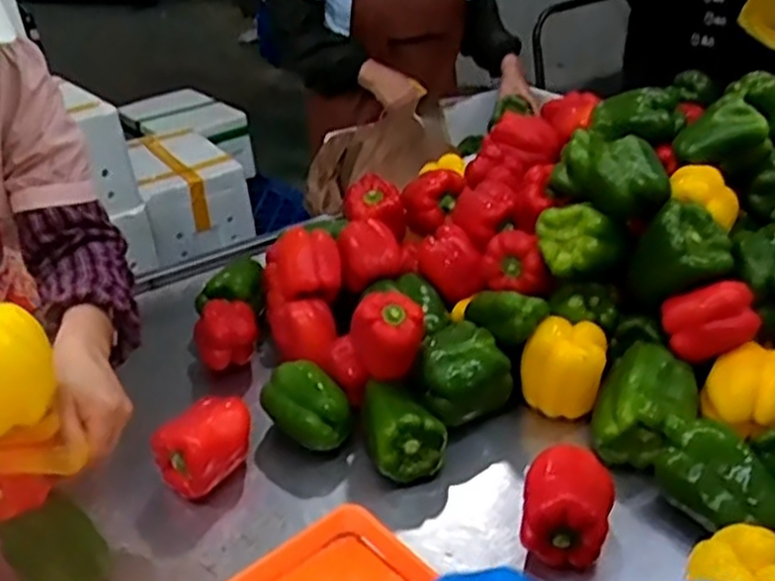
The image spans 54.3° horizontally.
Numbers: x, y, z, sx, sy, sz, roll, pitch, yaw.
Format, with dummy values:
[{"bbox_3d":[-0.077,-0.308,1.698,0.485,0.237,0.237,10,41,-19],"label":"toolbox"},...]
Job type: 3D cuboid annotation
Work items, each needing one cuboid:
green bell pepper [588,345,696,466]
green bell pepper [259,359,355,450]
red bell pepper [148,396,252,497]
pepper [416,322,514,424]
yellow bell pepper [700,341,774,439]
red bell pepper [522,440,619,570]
[{"bbox_3d":[0.269,0.117,0.788,0.092,0.092,0.108,13,36,24],"label":"green bell pepper"},{"bbox_3d":[-0.092,0.137,0.845,0.073,0.074,0.104,-25,38,-30],"label":"green bell pepper"},{"bbox_3d":[-0.193,0.161,0.806,0.074,0.079,0.096,20,39,32],"label":"red bell pepper"},{"bbox_3d":[0.079,0.092,0.856,0.097,0.078,0.083,-21,36,-26],"label":"pepper"},{"bbox_3d":[0.375,0.100,0.783,0.081,0.067,0.077,14,36,26],"label":"yellow bell pepper"},{"bbox_3d":[0.167,0.200,0.704,0.079,0.076,0.091,6,33,15],"label":"red bell pepper"}]

